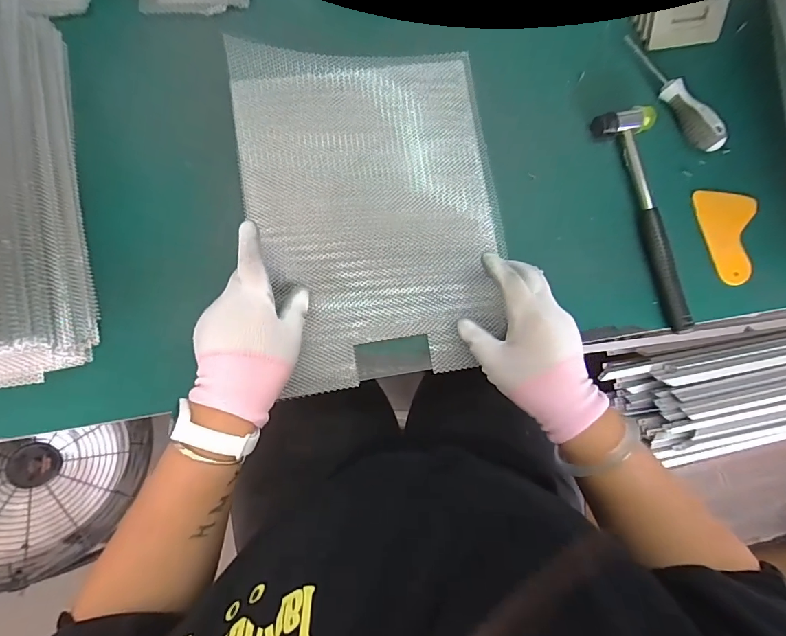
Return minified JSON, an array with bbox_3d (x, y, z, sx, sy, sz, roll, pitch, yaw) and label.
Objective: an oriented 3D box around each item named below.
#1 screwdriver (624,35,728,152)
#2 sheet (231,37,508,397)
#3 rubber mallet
[{"bbox_3d":[0.313,-0.251,0.472,0.026,0.031,0.156,-32,86,-7],"label":"screwdriver"},{"bbox_3d":[-0.016,-0.108,0.427,0.244,0.028,0.332,-8,88,-7],"label":"sheet"},{"bbox_3d":[0.281,-0.108,0.456,0.057,0.034,0.239,-18,85,-6],"label":"rubber mallet"}]

